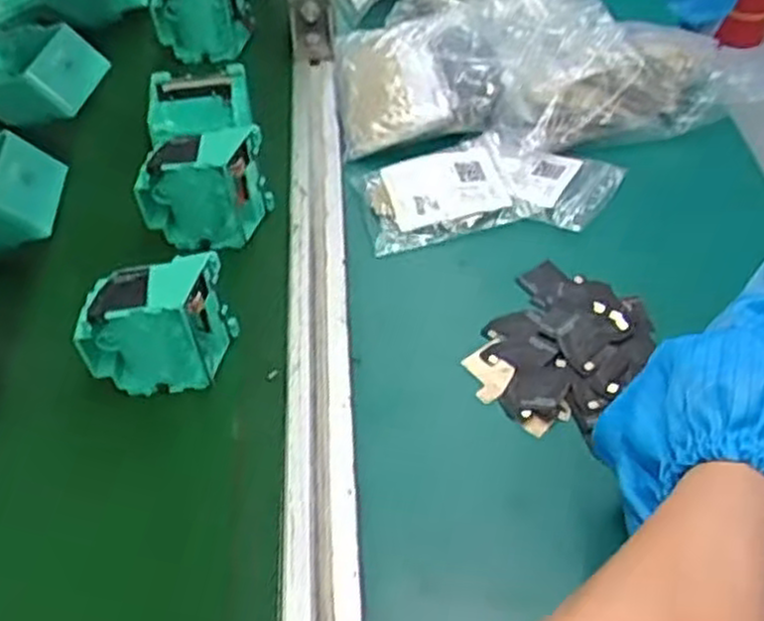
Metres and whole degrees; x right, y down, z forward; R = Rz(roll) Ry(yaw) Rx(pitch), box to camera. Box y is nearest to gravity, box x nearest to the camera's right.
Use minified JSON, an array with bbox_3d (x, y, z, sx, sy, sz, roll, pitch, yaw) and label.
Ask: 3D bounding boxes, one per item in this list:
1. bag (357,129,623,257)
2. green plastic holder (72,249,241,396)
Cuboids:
[{"bbox_3d":[0.078,-0.086,0.553,0.176,0.018,0.089,-6,50,-2],"label":"bag"},{"bbox_3d":[-0.129,0.009,0.455,0.077,0.071,0.040,-5,50,-1],"label":"green plastic holder"}]

